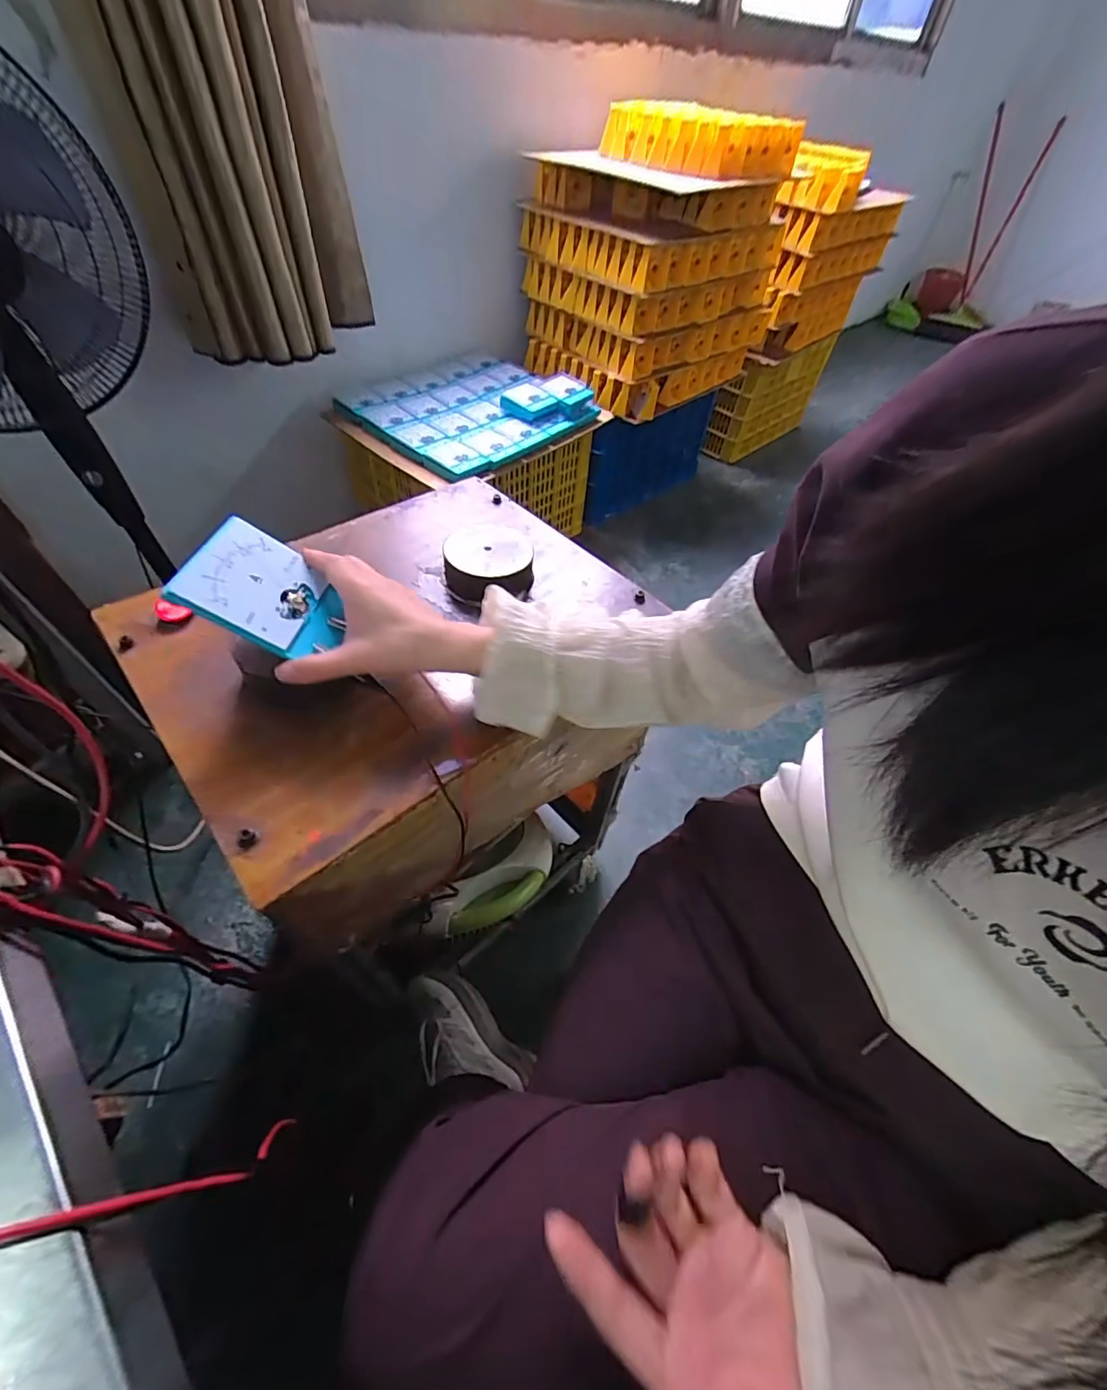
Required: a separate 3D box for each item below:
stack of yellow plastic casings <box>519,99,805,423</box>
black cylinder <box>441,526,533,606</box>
[{"bbox_3d":[0.279,-1.223,1.427,0.484,0.517,0.668,38,58,25],"label":"stack of yellow plastic casings"},{"bbox_3d":[-0.068,-0.139,0.551,0.093,0.037,0.095,3,51,-1],"label":"black cylinder"}]

